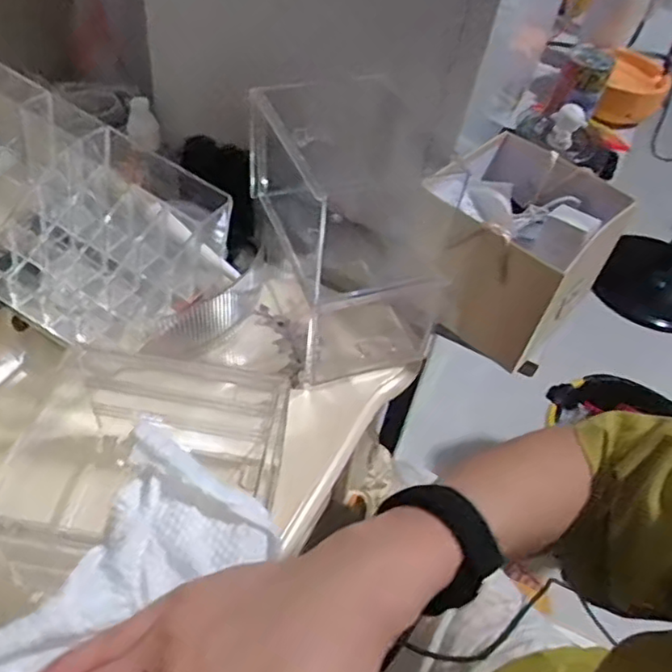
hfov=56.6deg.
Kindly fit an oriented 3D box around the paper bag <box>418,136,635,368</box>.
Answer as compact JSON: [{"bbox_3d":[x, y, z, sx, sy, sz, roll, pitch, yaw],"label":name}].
[{"bbox_3d":[0.153,-0.079,0.553,0.150,0.124,0.144,30,52,18],"label":"paper bag"}]

